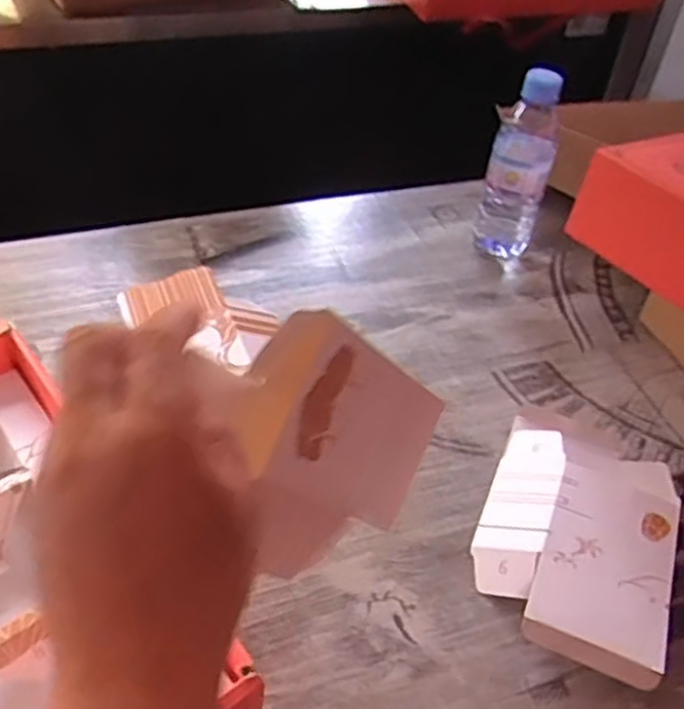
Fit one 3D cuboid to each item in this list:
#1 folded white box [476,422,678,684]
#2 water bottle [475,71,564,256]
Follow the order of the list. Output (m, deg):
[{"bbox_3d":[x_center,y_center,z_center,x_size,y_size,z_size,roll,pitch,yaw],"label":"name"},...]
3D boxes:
[{"bbox_3d":[0.167,0.119,0.526,0.126,0.026,0.192,20,46,13],"label":"folded white box"},{"bbox_3d":[0.175,-0.184,0.732,0.060,0.183,0.065,13,45,7],"label":"water bottle"}]

